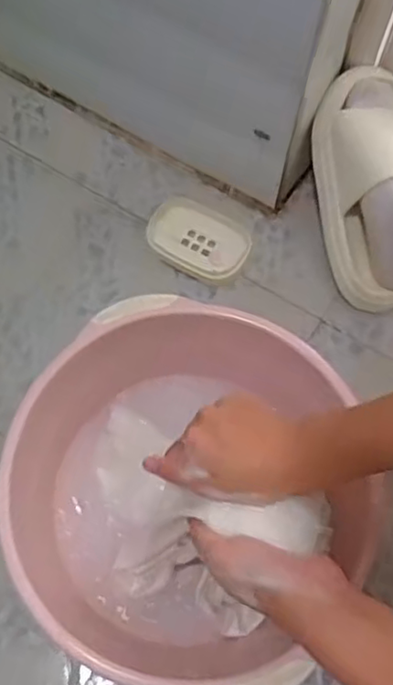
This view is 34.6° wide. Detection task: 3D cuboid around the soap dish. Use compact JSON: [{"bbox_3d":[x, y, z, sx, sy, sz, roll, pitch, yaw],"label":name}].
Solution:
[{"bbox_3d":[0.004,-0.120,0.738,0.121,0.024,0.084,28,67,11],"label":"soap dish"}]

